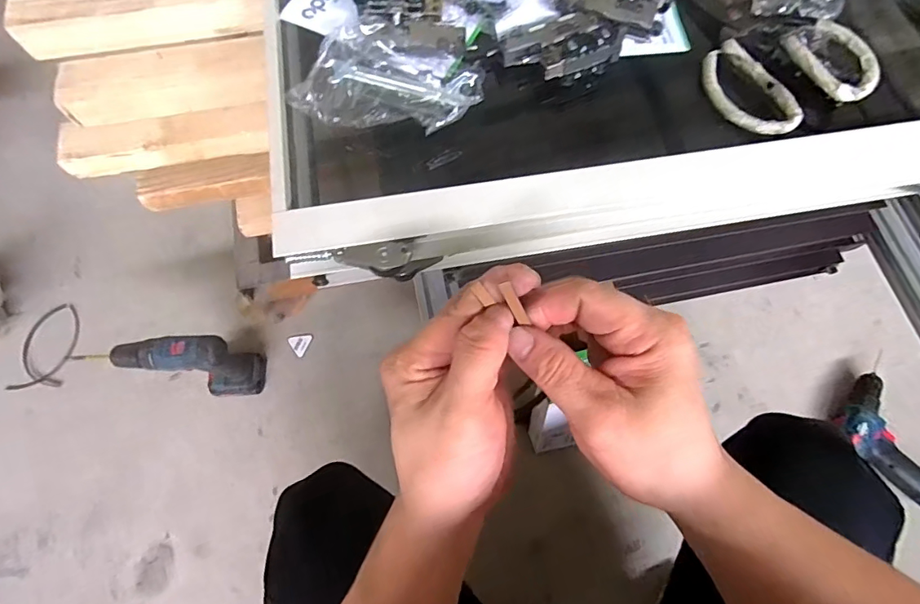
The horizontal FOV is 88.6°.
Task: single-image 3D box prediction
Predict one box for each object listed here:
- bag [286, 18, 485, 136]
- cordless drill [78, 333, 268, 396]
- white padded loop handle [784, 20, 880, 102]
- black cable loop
[{"bbox_3d":[-0.054,-0.178,0.363,0.136,0.027,0.106,11,70,3],"label":"bag"},{"bbox_3d":[-0.416,0.096,0.760,0.152,0.208,0.078,7,70,2],"label":"cordless drill"},{"bbox_3d":[0.294,-0.189,0.366,0.045,0.015,0.075,-24,72,-9],"label":"white padded loop handle"},{"bbox_3d":[-0.765,0.081,0.879,0.096,0.013,0.164,3,71,-1],"label":"black cable loop"}]

